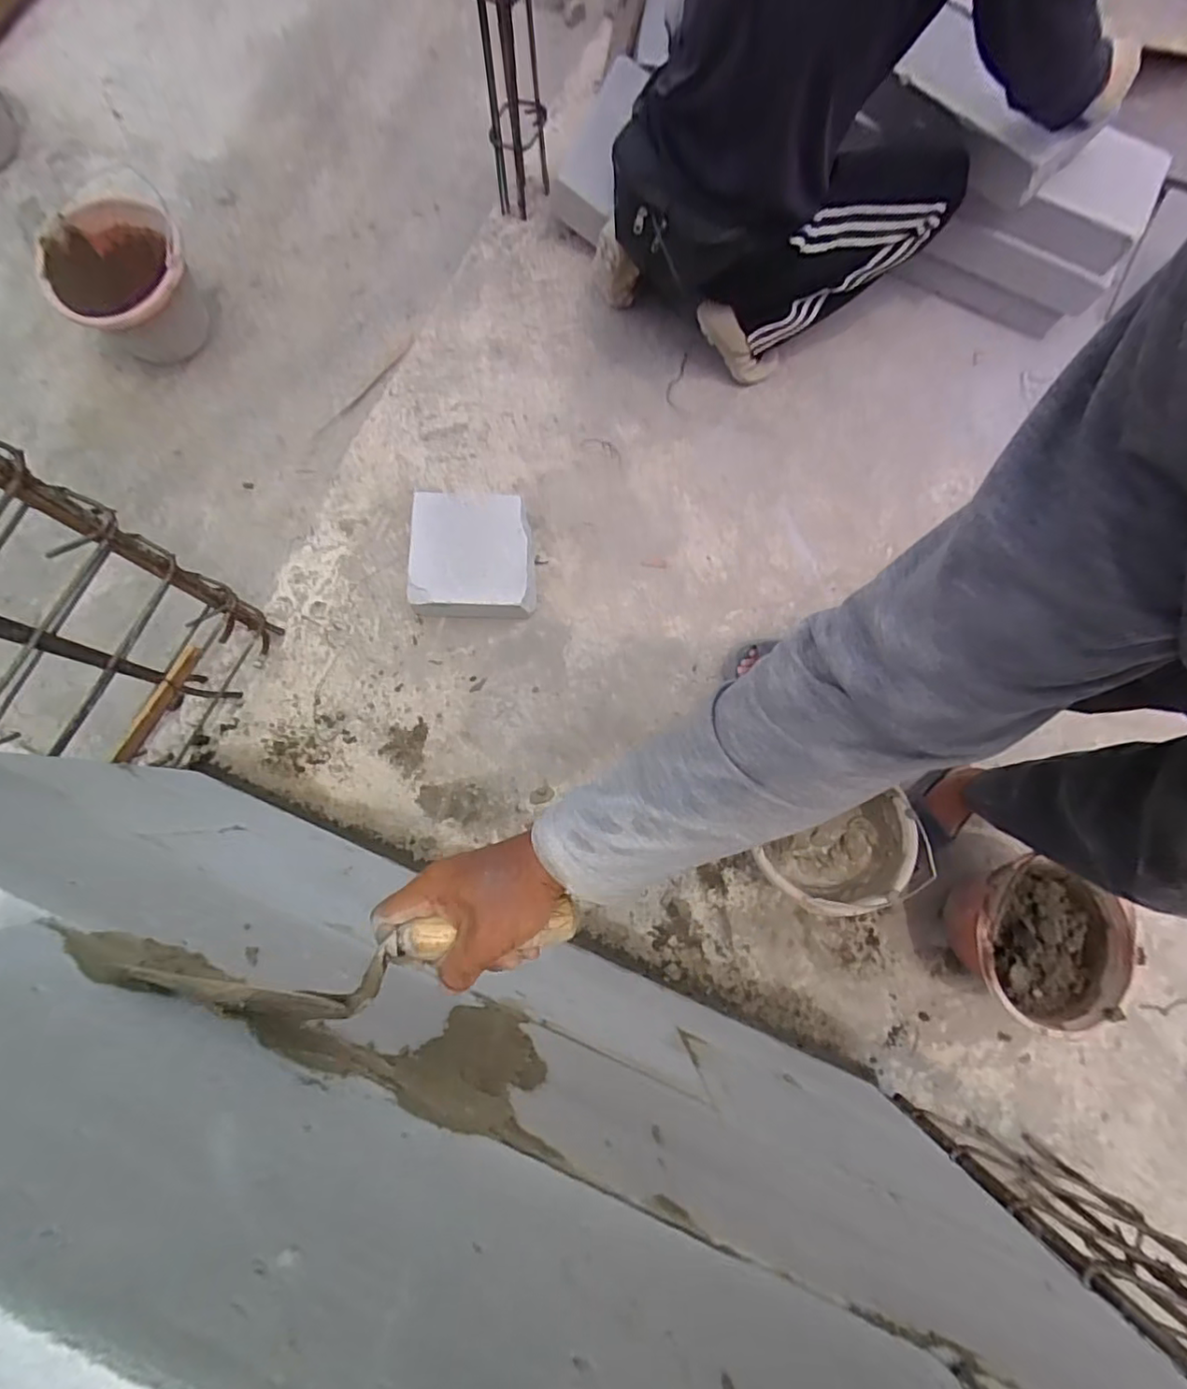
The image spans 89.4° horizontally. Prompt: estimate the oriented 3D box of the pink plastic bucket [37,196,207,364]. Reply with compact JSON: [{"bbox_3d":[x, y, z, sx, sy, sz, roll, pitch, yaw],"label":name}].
[{"bbox_3d":[-0.877,-0.798,1.142,0.239,0.170,0.286,-30,82,-8],"label":"pink plastic bucket"}]

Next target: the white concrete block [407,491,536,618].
[{"bbox_3d":[-0.209,-0.244,1.048,0.211,0.093,0.209,0,79,-3],"label":"white concrete block"}]

